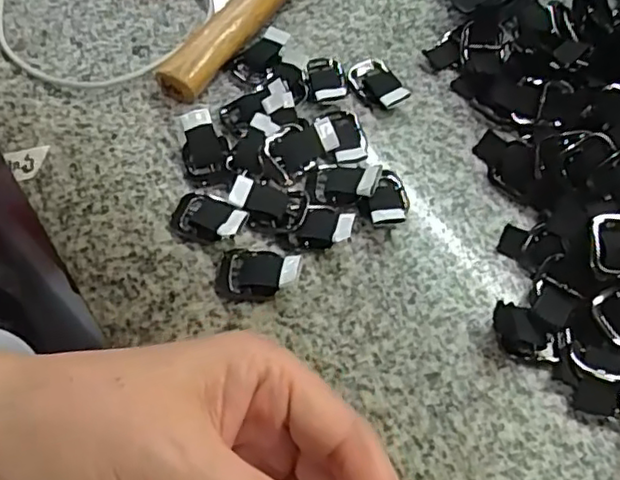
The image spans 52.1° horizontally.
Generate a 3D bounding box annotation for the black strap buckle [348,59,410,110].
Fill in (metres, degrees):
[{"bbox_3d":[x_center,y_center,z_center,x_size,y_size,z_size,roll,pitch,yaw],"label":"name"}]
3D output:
[{"bbox_3d":[0.037,-0.087,0.355,0.021,0.012,0.038,-26,62,-15],"label":"black strap buckle"}]

